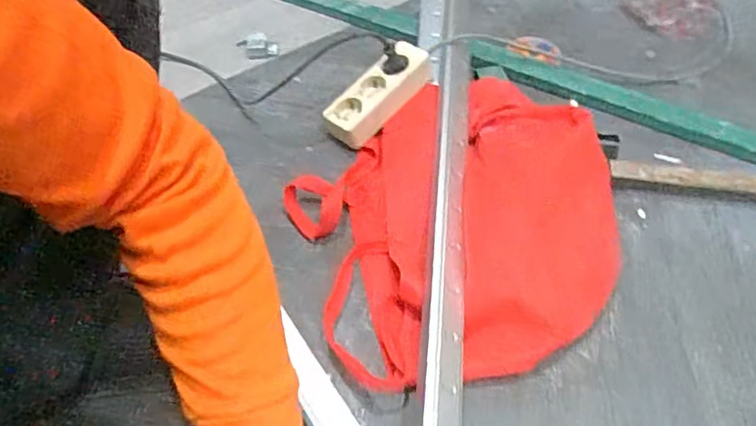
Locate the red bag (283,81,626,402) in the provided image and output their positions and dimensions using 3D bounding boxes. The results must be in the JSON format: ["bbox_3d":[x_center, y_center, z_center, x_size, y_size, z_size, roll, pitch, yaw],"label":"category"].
[{"bbox_3d":[0.078,-0.011,0.641,0.327,0.095,0.377,-13,55,-10],"label":"red bag"}]

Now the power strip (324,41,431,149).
[{"bbox_3d":[0.002,-0.158,0.757,0.157,0.042,0.064,-45,64,-6],"label":"power strip"}]

